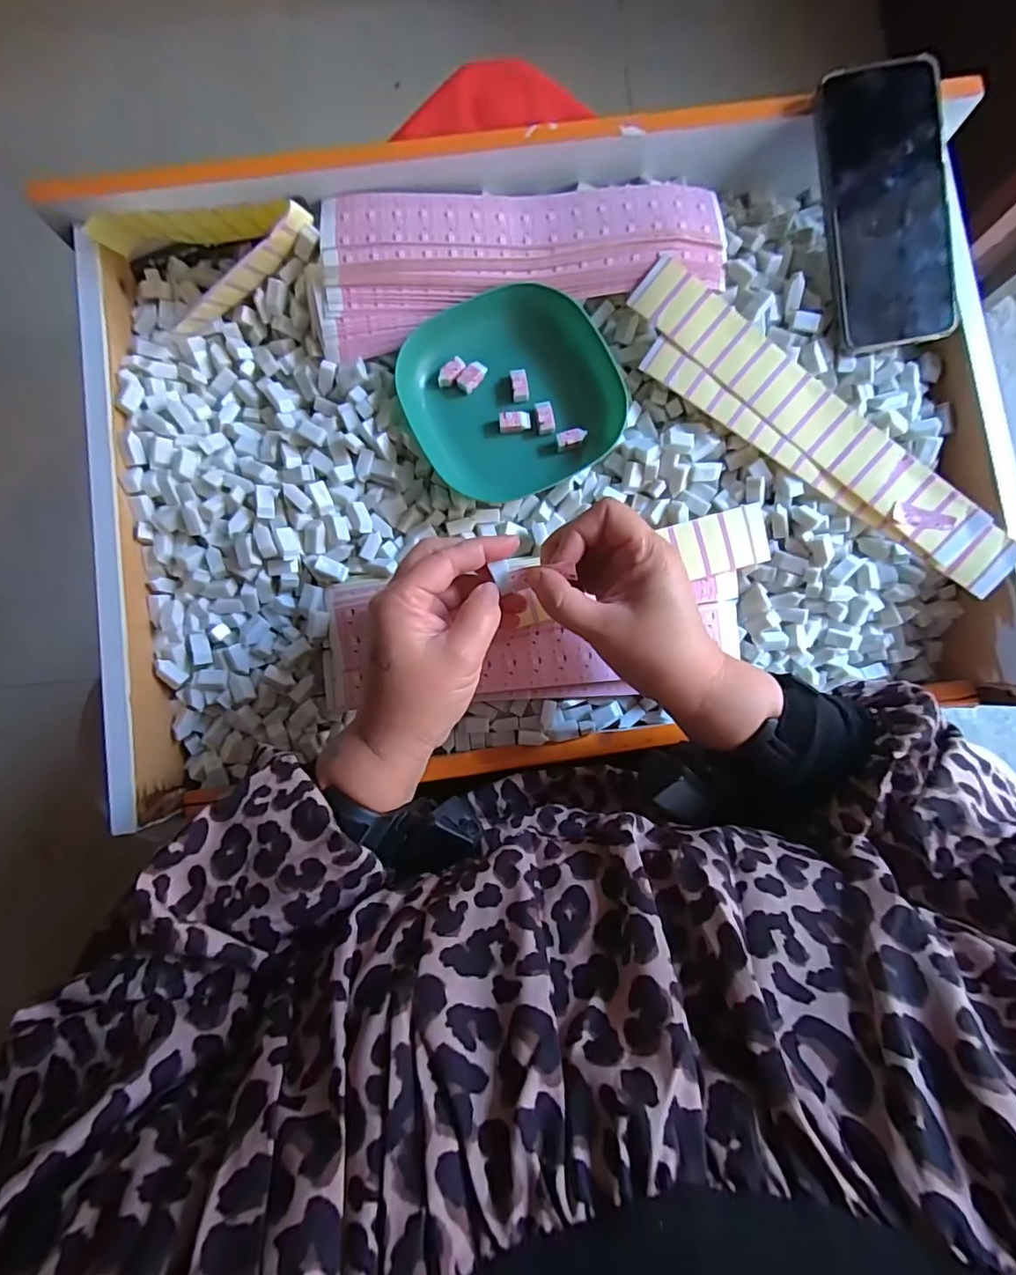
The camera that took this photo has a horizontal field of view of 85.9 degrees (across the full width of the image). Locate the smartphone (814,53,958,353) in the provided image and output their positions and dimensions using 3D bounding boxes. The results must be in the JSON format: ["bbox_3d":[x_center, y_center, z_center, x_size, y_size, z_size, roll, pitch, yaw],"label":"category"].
[{"bbox_3d":[0.243,-0.273,0.348,0.075,0.015,0.162,-13,99,-2],"label":"smartphone"}]

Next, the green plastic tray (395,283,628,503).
[{"bbox_3d":[0.001,-0.166,0.370,0.131,0.028,0.127,-23,85,-3],"label":"green plastic tray"}]

